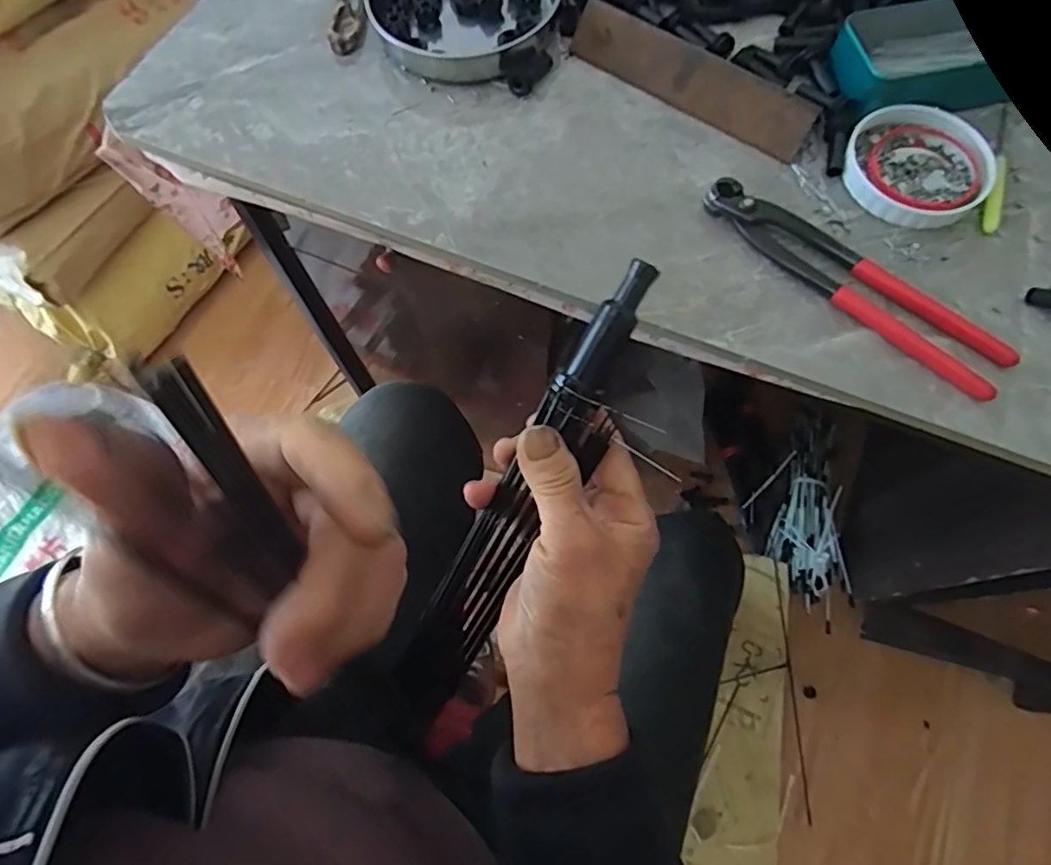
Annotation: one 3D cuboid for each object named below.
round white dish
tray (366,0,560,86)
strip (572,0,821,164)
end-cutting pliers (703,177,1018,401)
[{"bbox_3d":[0.255,-0.174,0.393,0.085,0.015,0.090,-1,70,1],"label":"round white dish"},{"bbox_3d":[-0.047,-0.321,0.449,0.131,0.022,0.139,-1,70,1],"label":"tray"},{"bbox_3d":[0.112,-0.244,0.417,0.178,0.037,0.006,36,37,13],"label":"strip"},{"bbox_3d":[0.196,-0.093,0.365,0.196,0.016,0.038,40,76,14],"label":"end-cutting pliers"}]

